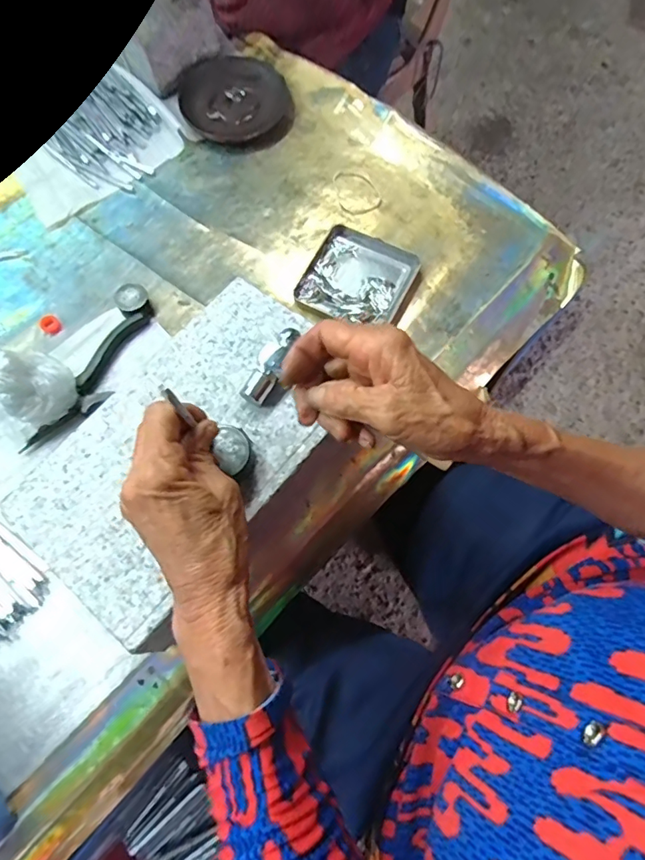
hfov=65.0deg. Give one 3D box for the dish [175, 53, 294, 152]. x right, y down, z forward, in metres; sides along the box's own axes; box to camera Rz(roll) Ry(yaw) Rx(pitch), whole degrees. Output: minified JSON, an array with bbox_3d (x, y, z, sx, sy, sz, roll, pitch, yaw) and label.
[{"bbox_3d":[-0.103,-0.377,0.579,0.137,0.026,0.115,42,77,15],"label":"dish"}]

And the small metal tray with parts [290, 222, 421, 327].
[{"bbox_3d":[0.034,-0.147,0.490,0.097,0.011,0.095,25,73,10],"label":"small metal tray with parts"}]

